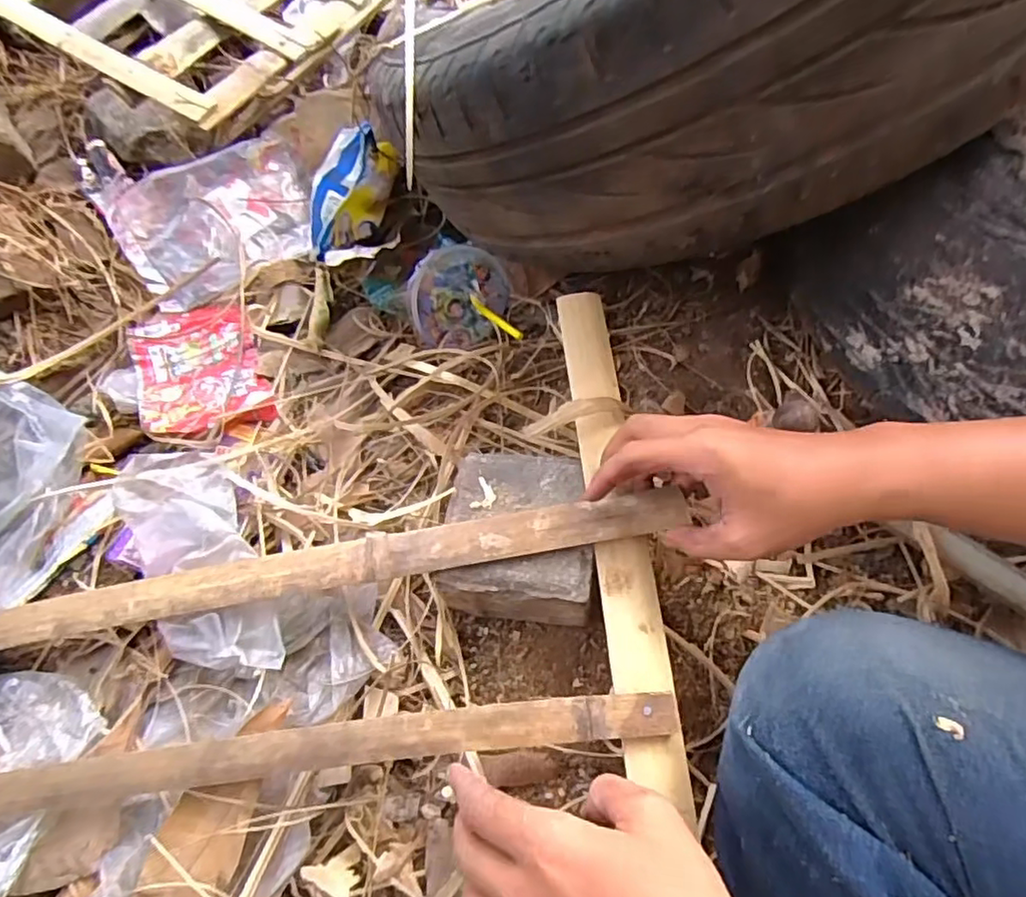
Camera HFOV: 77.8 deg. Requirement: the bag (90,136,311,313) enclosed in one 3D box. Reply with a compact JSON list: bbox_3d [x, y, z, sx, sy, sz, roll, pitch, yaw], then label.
[{"bbox_3d":[-0.294,-0.228,0.632,0.182,0.025,0.150,-27,79,-16],"label":"bag"}]

